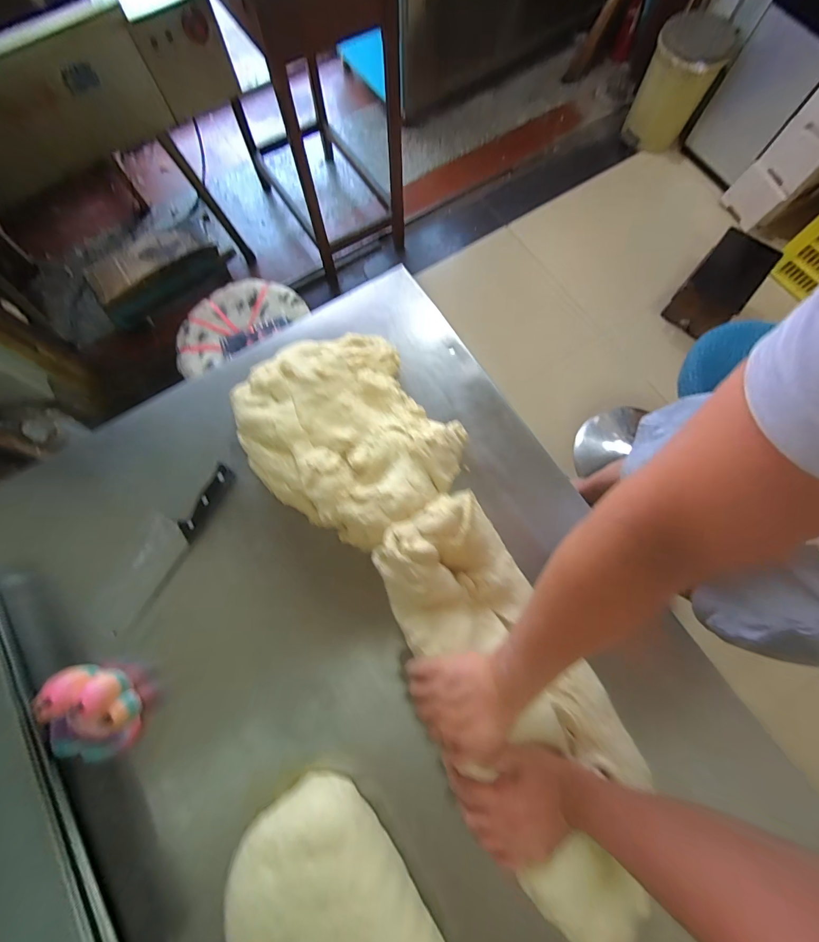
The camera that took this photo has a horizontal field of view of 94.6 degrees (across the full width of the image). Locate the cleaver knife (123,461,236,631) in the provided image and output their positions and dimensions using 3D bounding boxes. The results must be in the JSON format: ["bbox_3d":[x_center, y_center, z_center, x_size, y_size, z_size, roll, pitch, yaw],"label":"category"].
[{"bbox_3d":[-0.394,0.104,0.614,0.082,0.029,0.275,30,77,8],"label":"cleaver knife"}]

